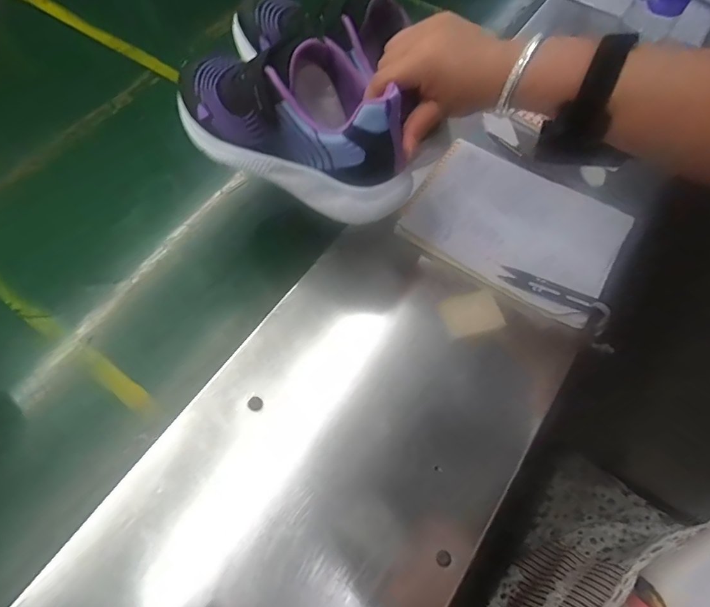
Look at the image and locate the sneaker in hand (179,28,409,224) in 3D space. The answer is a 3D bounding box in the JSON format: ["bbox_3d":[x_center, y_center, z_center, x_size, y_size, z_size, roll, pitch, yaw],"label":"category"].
[{"bbox_3d":[-0.057,-0.164,0.369,0.232,0.101,0.088,28,66,14],"label":"sneaker in hand"}]

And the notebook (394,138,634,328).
[{"bbox_3d":[0.173,-0.085,0.474,0.207,0.017,0.159,34,74,8],"label":"notebook"}]

